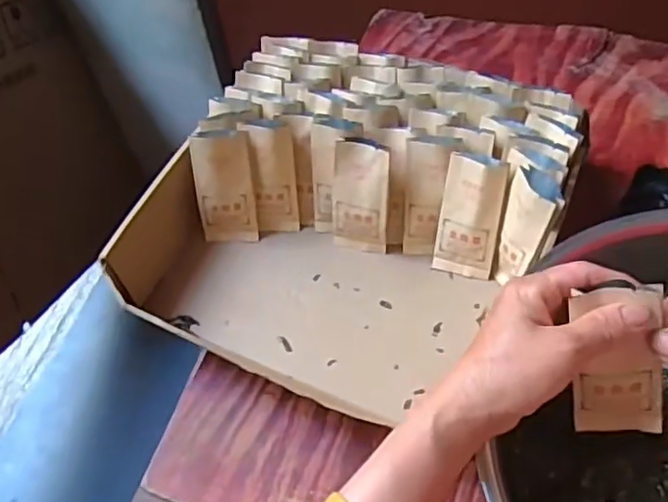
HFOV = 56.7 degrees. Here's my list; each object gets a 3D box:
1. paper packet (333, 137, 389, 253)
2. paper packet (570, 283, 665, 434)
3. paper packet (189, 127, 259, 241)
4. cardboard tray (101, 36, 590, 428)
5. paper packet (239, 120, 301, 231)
[{"bbox_3d":[0.024,-0.047,0.559,0.051,0.110,0.017,7,35,10],"label":"paper packet"},{"bbox_3d":[0.172,0.069,0.376,0.050,0.107,0.005,-5,27,18],"label":"paper packet"},{"bbox_3d":[-0.100,-0.058,0.580,0.051,0.106,0.018,-2,26,4],"label":"paper packet"},{"bbox_3d":[0.019,-0.038,0.553,0.326,0.101,0.308,19,60,17],"label":"cardboard tray"},{"bbox_3d":[-0.057,-0.067,0.579,0.041,0.109,0.020,-5,31,2],"label":"paper packet"}]

